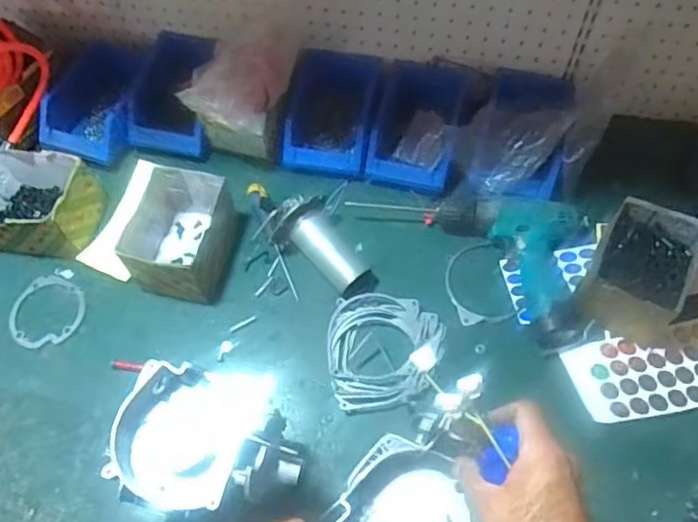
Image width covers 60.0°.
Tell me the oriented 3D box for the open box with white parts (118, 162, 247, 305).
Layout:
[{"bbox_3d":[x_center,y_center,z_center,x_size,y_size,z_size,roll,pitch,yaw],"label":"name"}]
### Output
[{"bbox_3d":[-0.220,-0.041,0.815,0.132,0.092,0.172,12,62,8],"label":"open box with white parts"}]

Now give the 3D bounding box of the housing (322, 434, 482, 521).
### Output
[{"bbox_3d":[0.051,0.211,0.494,0.112,0.040,0.107,25,64,15],"label":"housing"}]

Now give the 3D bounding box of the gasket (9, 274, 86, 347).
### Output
[{"bbox_3d":[-0.410,0.069,0.815,0.108,0.007,0.097,31,66,17],"label":"gasket"}]

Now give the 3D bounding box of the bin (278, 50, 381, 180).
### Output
[{"bbox_3d":[-0.022,-0.214,0.878,0.131,0.102,0.150,11,62,8],"label":"bin"}]

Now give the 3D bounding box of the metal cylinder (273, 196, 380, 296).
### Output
[{"bbox_3d":[-0.026,-0.022,0.799,0.166,0.083,0.085,41,69,8],"label":"metal cylinder"}]

